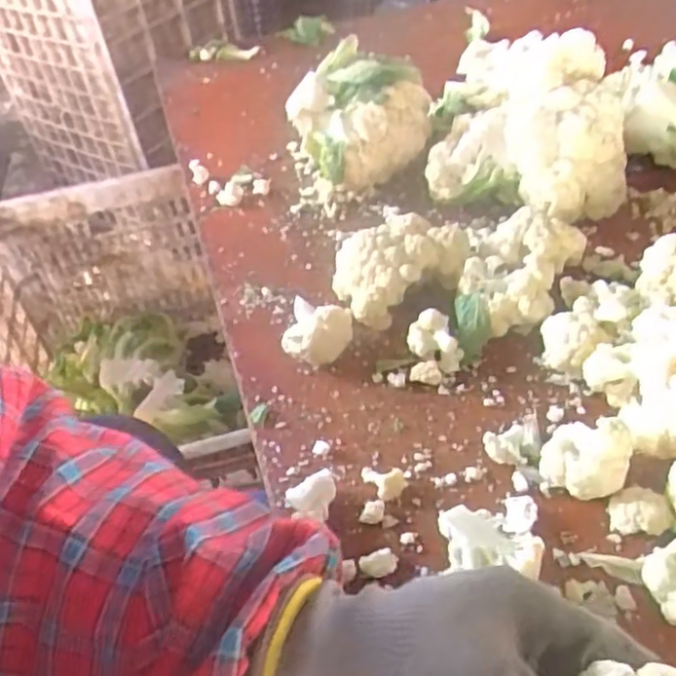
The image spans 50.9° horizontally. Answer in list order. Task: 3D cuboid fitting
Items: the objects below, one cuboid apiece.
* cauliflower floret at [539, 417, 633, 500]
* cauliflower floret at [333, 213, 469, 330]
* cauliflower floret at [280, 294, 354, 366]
[{"bbox_3d":[0.142,0.071,0.414,0.048,0.052,0.034,29,53,33],"label":"cauliflower floret"},{"bbox_3d":[0.051,-0.056,0.570,0.100,0.058,0.062,-24,45,-18],"label":"cauliflower floret"},{"bbox_3d":[-0.014,0.000,0.526,0.051,0.047,0.033,-8,42,-1],"label":"cauliflower floret"}]

